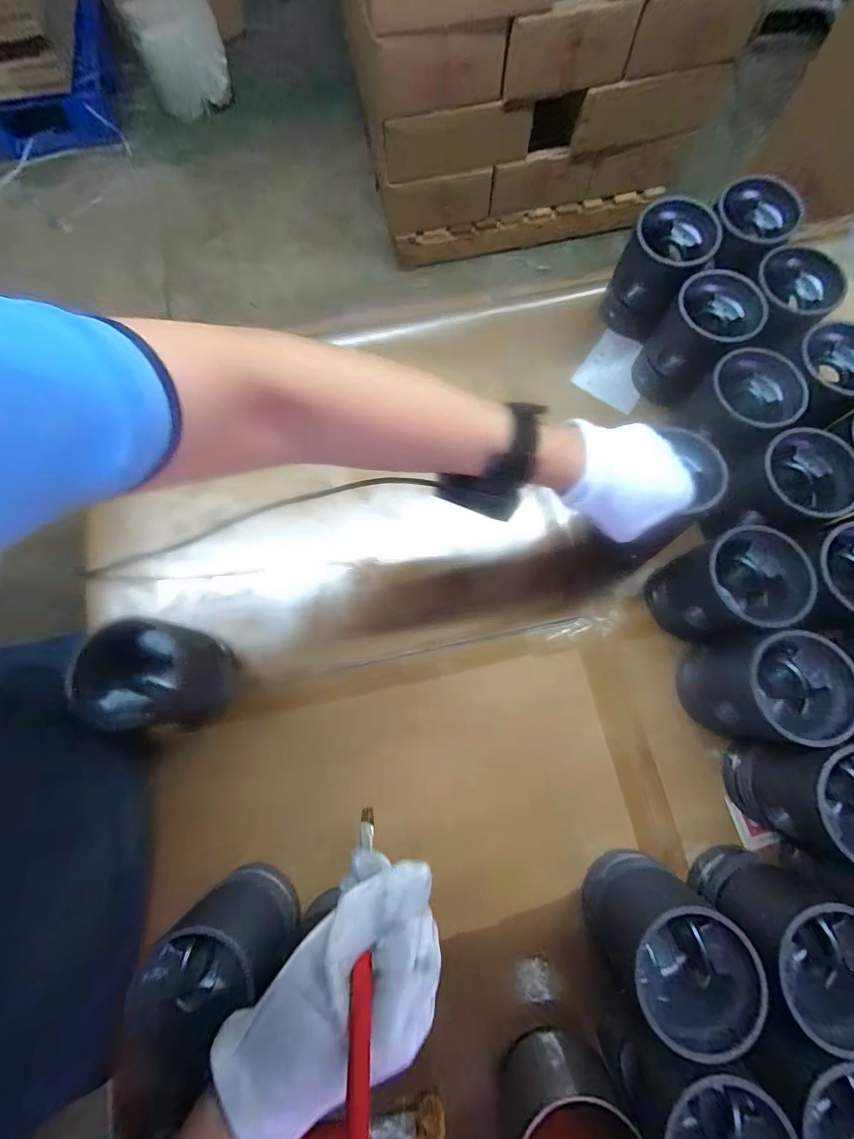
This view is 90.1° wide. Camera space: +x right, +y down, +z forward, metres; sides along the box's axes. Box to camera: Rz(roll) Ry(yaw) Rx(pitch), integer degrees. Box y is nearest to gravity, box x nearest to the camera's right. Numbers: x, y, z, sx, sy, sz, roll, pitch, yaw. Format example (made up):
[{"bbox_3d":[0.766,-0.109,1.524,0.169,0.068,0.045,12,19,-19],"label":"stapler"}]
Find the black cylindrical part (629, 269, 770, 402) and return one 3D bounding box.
[{"bbox_3d":[0.309,-0.264,0.497,0.085,0.111,0.086,0,74,1],"label":"black cylindrical part"}]

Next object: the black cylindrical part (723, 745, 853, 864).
[{"bbox_3d":[0.344,0.198,0.372,0.088,0.110,0.089,0,74,1],"label":"black cylindrical part"}]

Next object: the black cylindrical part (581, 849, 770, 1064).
[{"bbox_3d":[0.193,0.301,0.349,0.091,0.103,0.089,0,74,1],"label":"black cylindrical part"}]

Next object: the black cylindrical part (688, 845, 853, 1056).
[{"bbox_3d":[0.294,0.301,0.350,0.097,0.101,0.092,0,74,1],"label":"black cylindrical part"}]

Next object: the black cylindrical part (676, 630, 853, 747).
[{"bbox_3d":[0.310,0.110,0.398,0.088,0.107,0.090,0,74,1],"label":"black cylindrical part"}]

